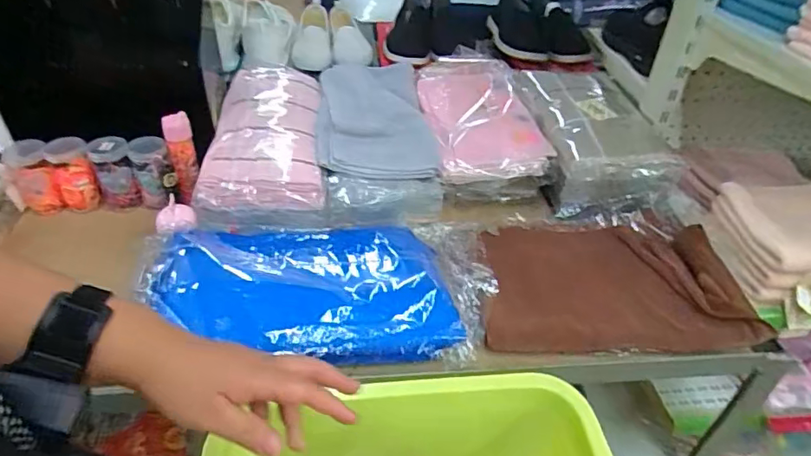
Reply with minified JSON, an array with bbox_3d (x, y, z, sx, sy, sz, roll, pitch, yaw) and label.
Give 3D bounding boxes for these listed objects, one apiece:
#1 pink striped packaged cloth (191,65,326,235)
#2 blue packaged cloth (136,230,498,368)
[{"bbox_3d":[-0.219,-0.132,0.839,0.168,0.099,0.368,-4,40,-7],"label":"pink striped packaged cloth"},{"bbox_3d":[-0.103,0.062,0.668,0.415,0.067,0.232,-1,40,-4],"label":"blue packaged cloth"}]

